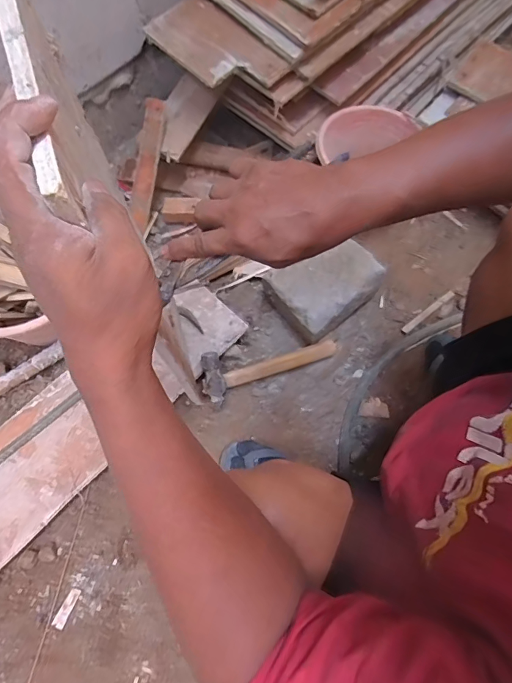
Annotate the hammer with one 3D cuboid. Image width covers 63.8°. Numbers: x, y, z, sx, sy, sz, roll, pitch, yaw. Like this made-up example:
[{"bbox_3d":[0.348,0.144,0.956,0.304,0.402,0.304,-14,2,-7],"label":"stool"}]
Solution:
[{"bbox_3d":[0.031,0.043,0.834,0.291,0.060,0.085,-13,64,-19],"label":"hammer"}]

